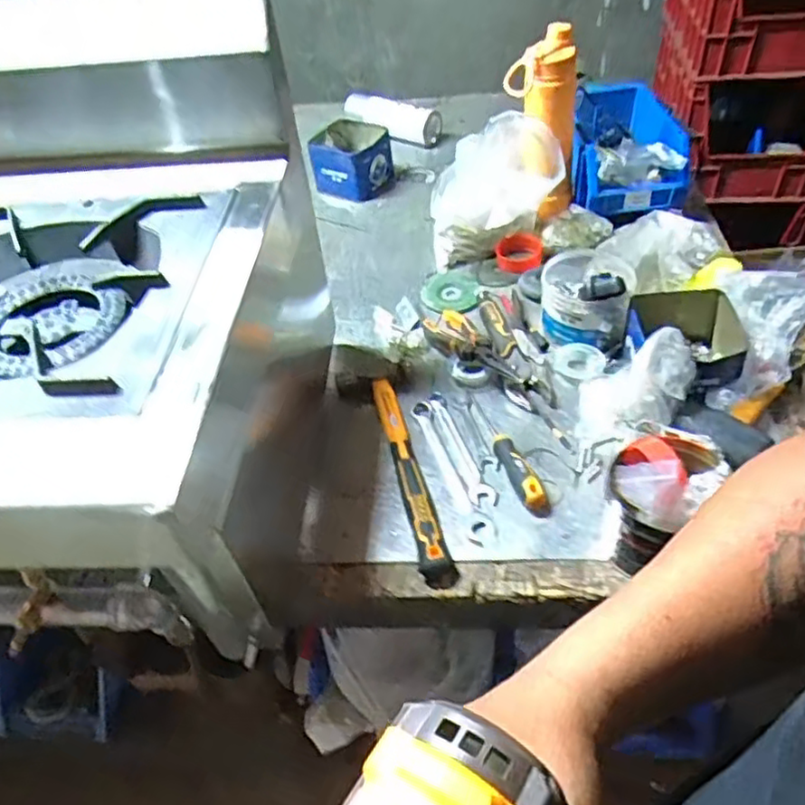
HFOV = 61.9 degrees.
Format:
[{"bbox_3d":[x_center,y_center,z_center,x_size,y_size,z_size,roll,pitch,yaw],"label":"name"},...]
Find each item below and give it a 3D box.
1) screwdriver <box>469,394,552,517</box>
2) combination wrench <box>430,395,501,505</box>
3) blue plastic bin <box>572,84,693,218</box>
[{"bbox_3d":[0.119,0.047,0.764,0.031,0.031,0.187,-17,46,-10],"label":"screwdriver"},{"bbox_3d":[0.065,0.051,0.786,0.027,0.007,0.178,-17,46,-10],"label":"combination wrench"},{"bbox_3d":[0.365,-0.416,1.090,0.177,0.115,0.253,5,47,11],"label":"blue plastic bin"}]

